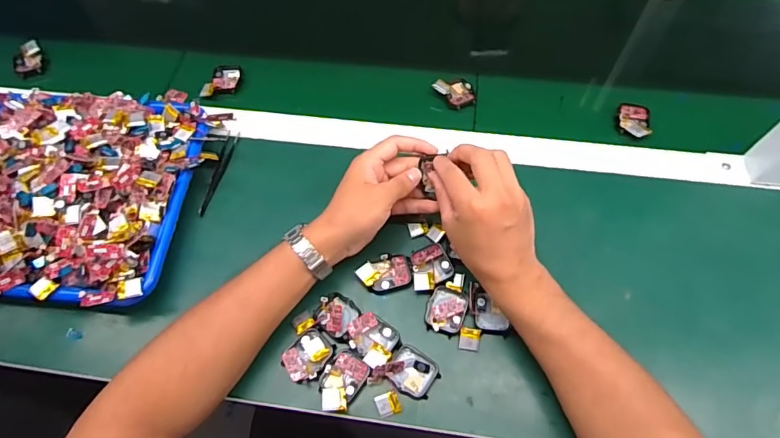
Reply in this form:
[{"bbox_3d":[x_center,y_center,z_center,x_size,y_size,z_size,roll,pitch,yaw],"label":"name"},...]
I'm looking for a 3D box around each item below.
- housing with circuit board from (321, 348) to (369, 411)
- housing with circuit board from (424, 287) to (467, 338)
[{"bbox_3d":[-0.045,0.151,0.433,0.037,0.010,0.055,30,68,15],"label":"housing with circuit board"},{"bbox_3d":[0.057,0.092,0.467,0.037,0.016,0.046,17,65,10],"label":"housing with circuit board"}]

